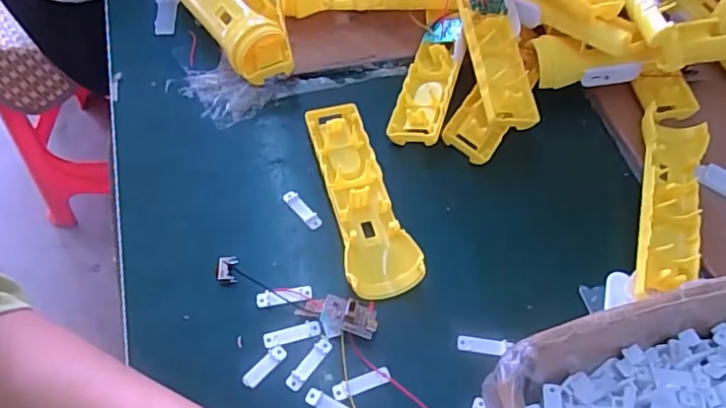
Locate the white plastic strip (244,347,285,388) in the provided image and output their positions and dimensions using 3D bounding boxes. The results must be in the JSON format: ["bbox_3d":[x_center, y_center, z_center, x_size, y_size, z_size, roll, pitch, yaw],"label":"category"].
[{"bbox_3d":[-0.063,0.103,0.354,0.032,0.004,0.009,-39,67,-23],"label":"white plastic strip"}]

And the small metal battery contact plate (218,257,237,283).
[{"bbox_3d":[-0.094,0.045,0.387,0.012,0.007,0.019,-5,62,1],"label":"small metal battery contact plate"}]

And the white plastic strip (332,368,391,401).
[{"bbox_3d":[-0.001,0.113,0.350,0.037,0.004,0.010,-15,60,-11],"label":"white plastic strip"}]

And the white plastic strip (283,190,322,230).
[{"bbox_3d":[-0.045,0.004,0.417,0.012,0.004,0.038,-36,66,-21],"label":"white plastic strip"}]

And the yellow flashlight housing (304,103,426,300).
[{"bbox_3d":[-0.005,-0.009,0.409,0.048,0.022,0.160,-15,60,-11],"label":"yellow flashlight housing"}]

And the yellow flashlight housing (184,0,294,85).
[{"bbox_3d":[-0.120,-0.172,0.494,0.055,0.042,0.183,-30,63,-17],"label":"yellow flashlight housing"}]

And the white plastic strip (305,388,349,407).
[{"bbox_3d":[-0.018,0.125,0.343,0.036,0.004,0.010,25,61,13],"label":"white plastic strip"}]

